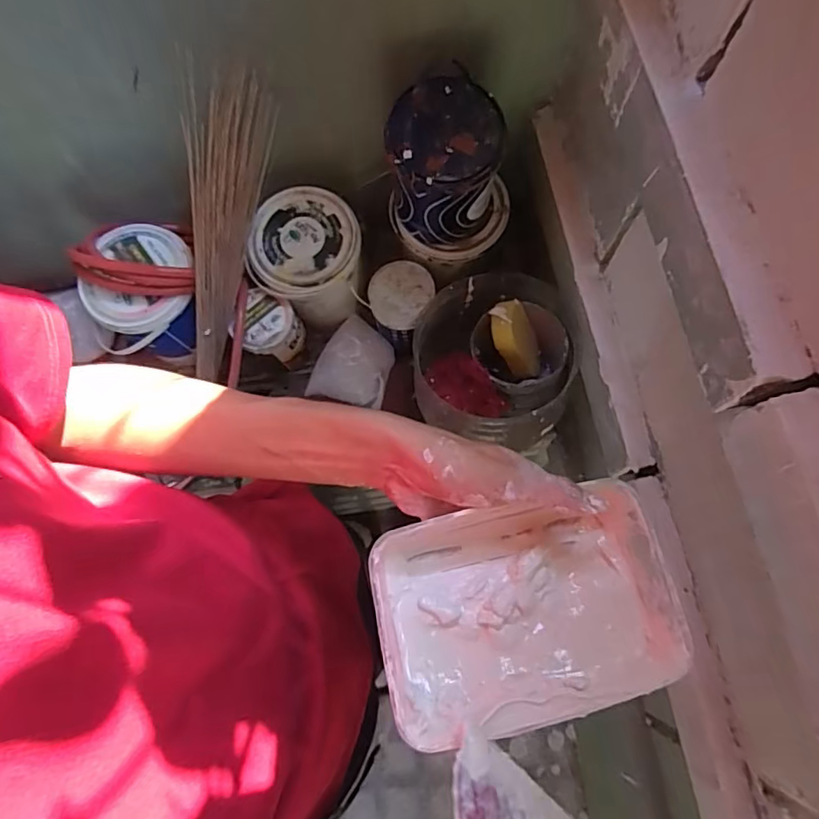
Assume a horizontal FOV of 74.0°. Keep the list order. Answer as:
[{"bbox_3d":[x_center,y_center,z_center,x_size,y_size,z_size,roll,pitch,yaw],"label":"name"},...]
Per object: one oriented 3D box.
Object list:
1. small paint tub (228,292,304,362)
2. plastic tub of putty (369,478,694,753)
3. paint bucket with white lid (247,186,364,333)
[{"bbox_3d":[-0.231,-0.127,0.896,0.095,0.086,0.091,-1,72,2],"label":"small paint tub"},{"bbox_3d":[0.067,0.115,0.319,0.165,0.051,0.112,-14,72,-3],"label":"plastic tub of putty"},{"bbox_3d":[-0.163,-0.241,0.943,0.164,0.201,0.173,-1,72,2],"label":"paint bucket with white lid"}]

